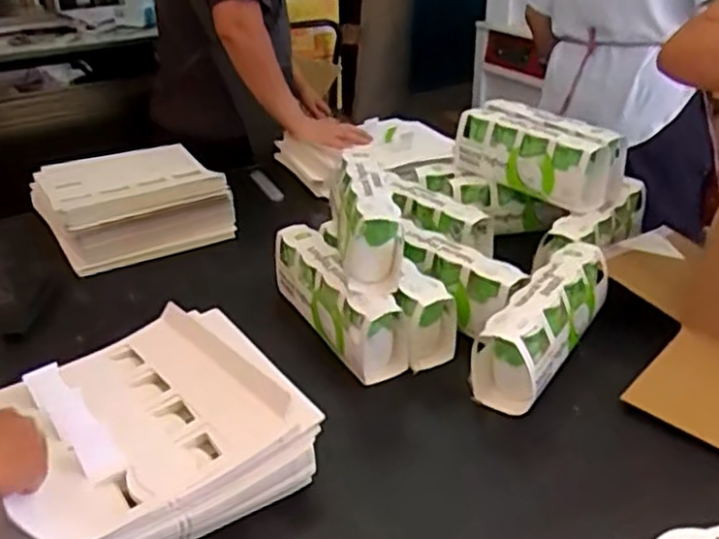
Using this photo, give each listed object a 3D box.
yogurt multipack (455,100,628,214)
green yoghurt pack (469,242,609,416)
[{"bbox_3d":[0.283,-0.185,1.167,0.279,0.110,0.139,23,37,37],"label":"yogurt multipack"},{"bbox_3d":[0.235,0.054,0.890,0.082,0.099,0.274,20,46,35],"label":"green yoghurt pack"}]

